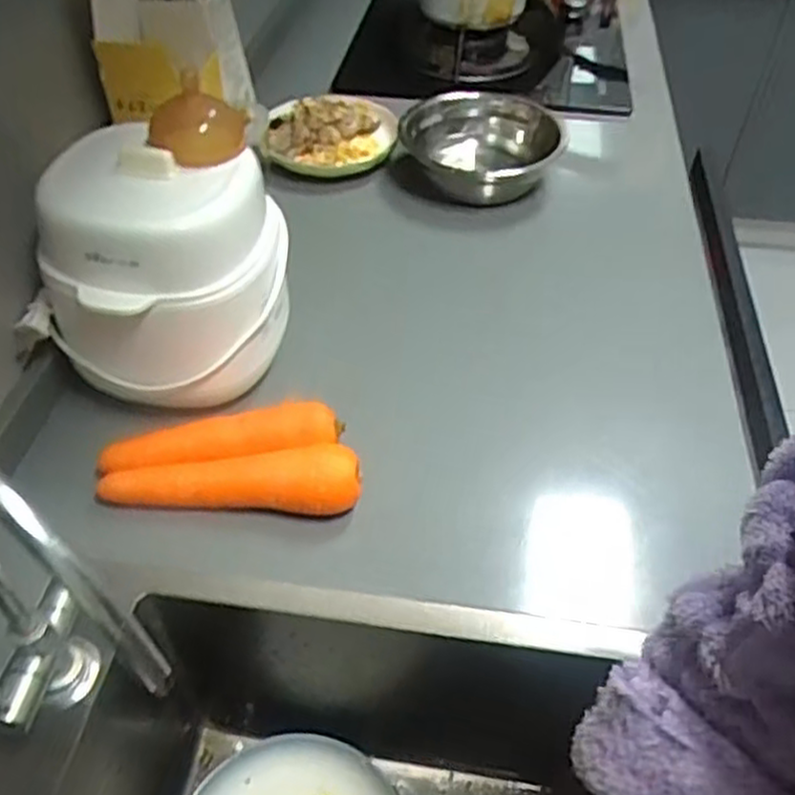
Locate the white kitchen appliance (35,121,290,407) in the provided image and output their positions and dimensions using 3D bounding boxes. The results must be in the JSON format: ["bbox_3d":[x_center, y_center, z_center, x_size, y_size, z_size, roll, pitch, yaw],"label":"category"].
[{"bbox_3d":[-0.181,-0.108,0.616,0.170,0.159,0.163,13,48,6],"label":"white kitchen appliance"}]

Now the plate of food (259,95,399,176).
[{"bbox_3d":[-0.084,-0.338,0.983,0.159,0.034,0.184,3,48,-4],"label":"plate of food"}]

